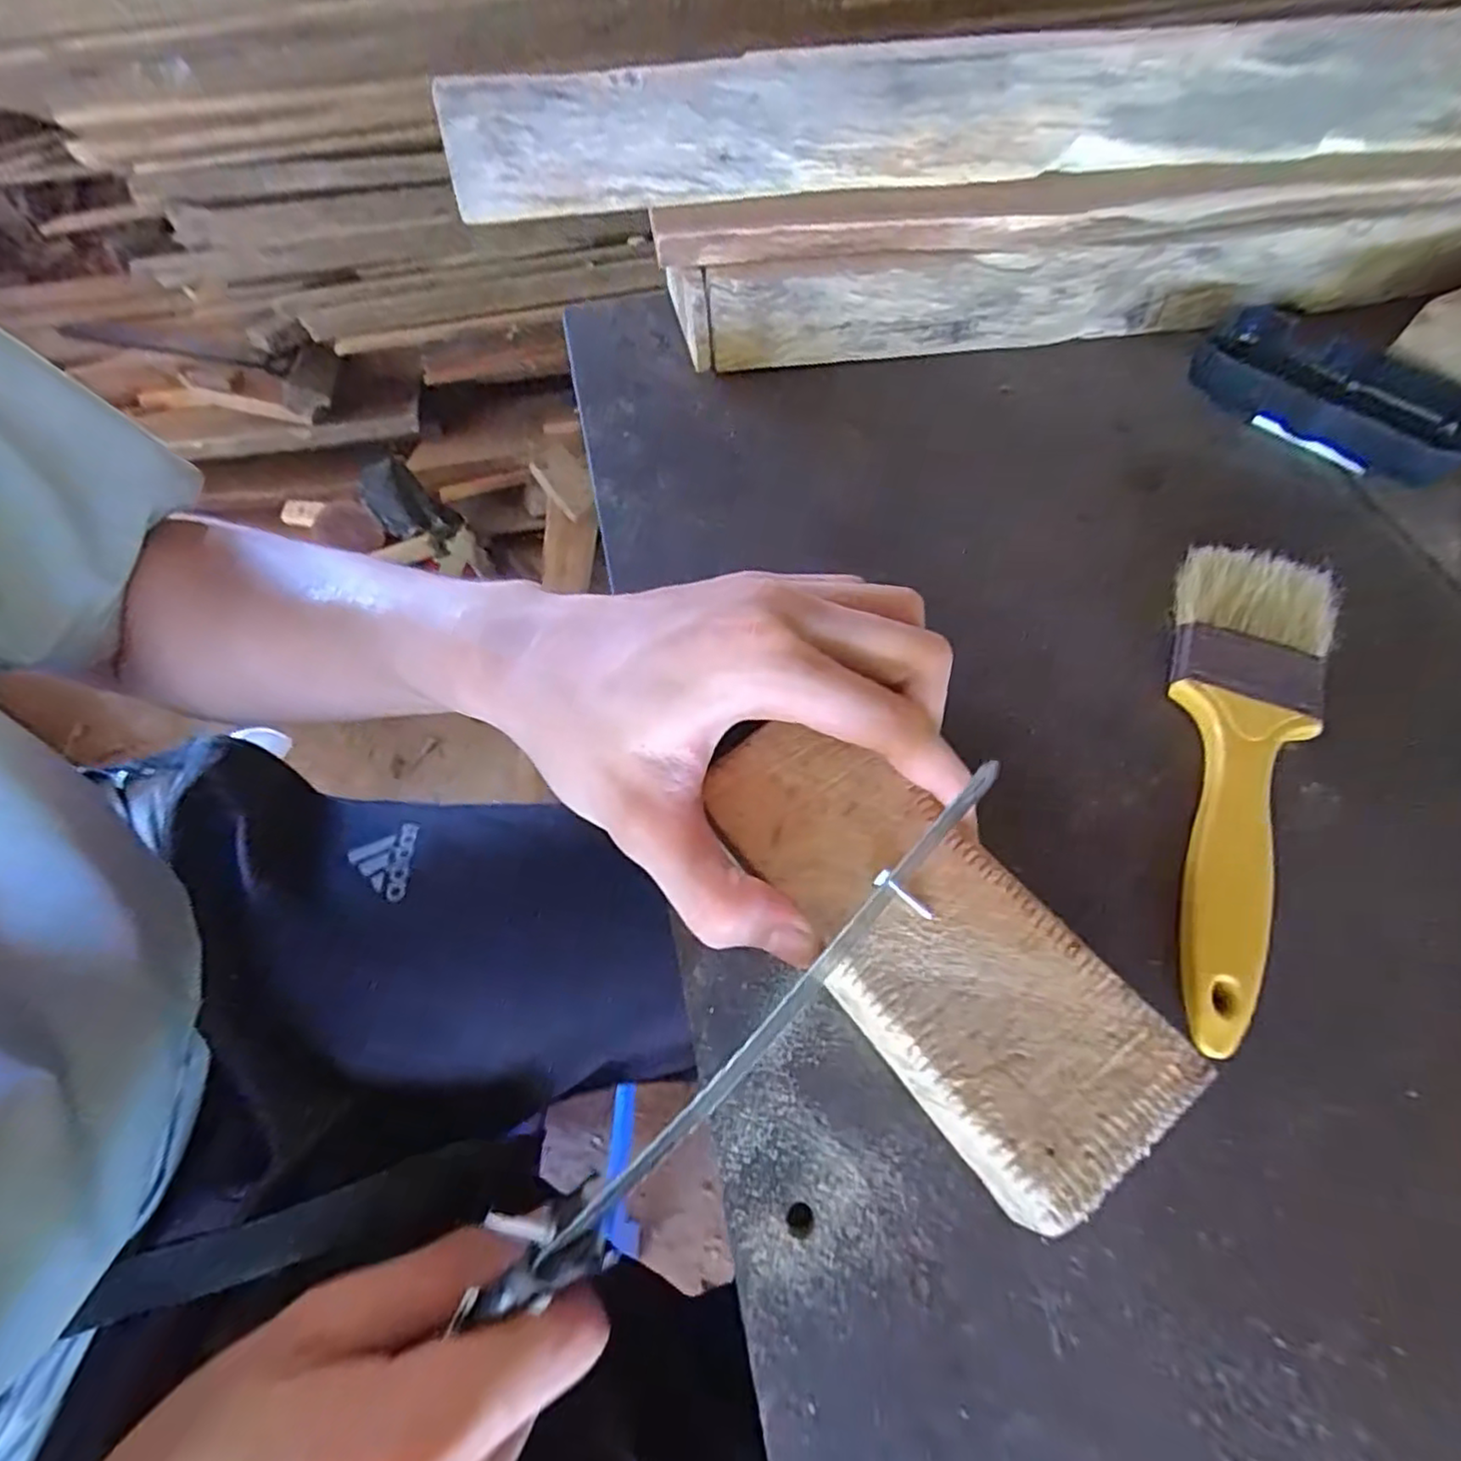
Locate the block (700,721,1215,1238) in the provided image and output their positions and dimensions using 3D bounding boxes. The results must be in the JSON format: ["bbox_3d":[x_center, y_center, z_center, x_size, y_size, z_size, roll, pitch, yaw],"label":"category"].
[{"bbox_3d":[0.048,0.055,0.184,0.055,0.026,0.132,-35,66,-18],"label":"block"}]

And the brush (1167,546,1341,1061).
[{"bbox_3d":[0.166,0.012,0.215,0.045,0.022,0.175,18,62,10],"label":"brush"}]

